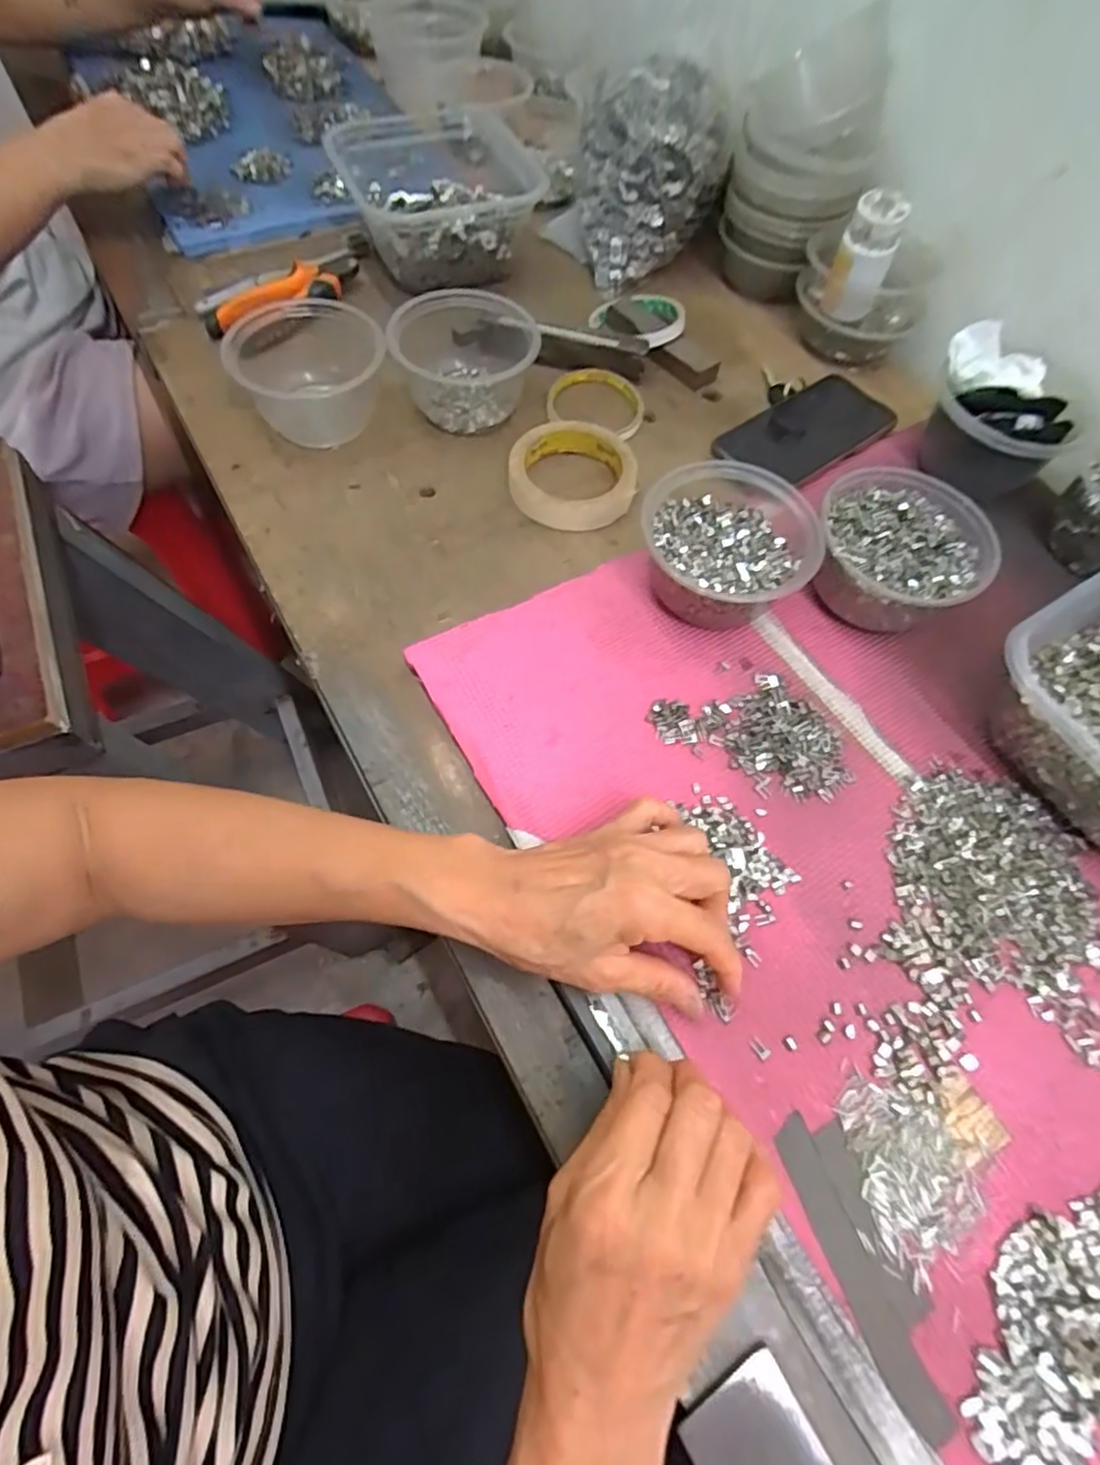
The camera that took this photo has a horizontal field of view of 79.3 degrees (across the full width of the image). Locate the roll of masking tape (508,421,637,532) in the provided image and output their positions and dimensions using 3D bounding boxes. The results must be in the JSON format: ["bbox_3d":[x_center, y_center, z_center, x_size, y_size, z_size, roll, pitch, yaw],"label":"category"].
[{"bbox_3d":[0.019,-0.202,0.518,0.094,0.021,0.090,1,63,-2],"label":"roll of masking tape"}]

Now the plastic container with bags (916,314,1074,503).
[{"bbox_3d":[0.339,-0.241,0.513,0.105,0.077,0.091,29,65,12],"label":"plastic container with bags"}]

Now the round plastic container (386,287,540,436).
[{"bbox_3d":[-0.069,-0.309,0.546,0.111,0.061,0.108,-2,63,-4],"label":"round plastic container"}]

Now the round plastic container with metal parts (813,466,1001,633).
[{"bbox_3d":[0.238,-0.123,0.463,0.109,0.055,0.115,1,63,-2],"label":"round plastic container with metal parts"}]

